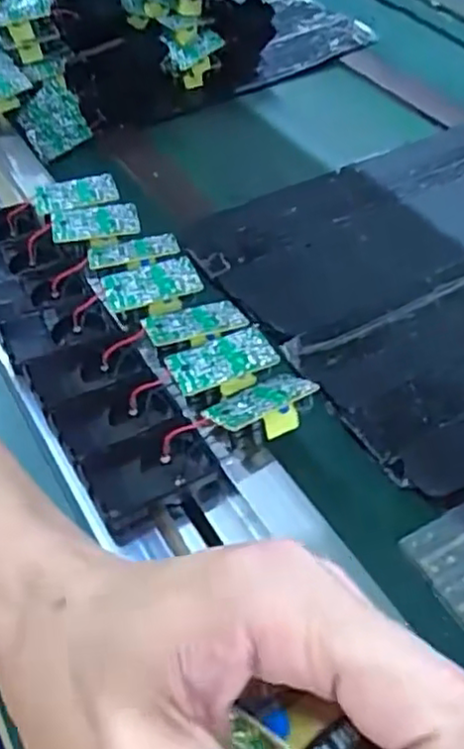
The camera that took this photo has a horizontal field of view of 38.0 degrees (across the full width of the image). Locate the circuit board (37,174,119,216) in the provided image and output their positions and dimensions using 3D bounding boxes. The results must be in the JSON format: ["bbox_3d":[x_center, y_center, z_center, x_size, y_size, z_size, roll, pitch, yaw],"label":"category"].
[{"bbox_3d":[-0.122,-0.141,0.527,0.063,0.010,0.036,-19,54,-14],"label":"circuit board"}]

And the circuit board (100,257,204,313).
[{"bbox_3d":[-0.055,-0.063,0.459,0.063,0.006,0.032,-15,50,-14],"label":"circuit board"}]

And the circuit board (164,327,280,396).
[{"bbox_3d":[-0.006,-0.008,0.417,0.064,0.011,0.034,-15,50,-14],"label":"circuit board"}]

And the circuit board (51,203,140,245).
[{"bbox_3d":[-0.102,-0.114,0.502,0.063,0.006,0.033,-6,57,-7],"label":"circuit board"}]

